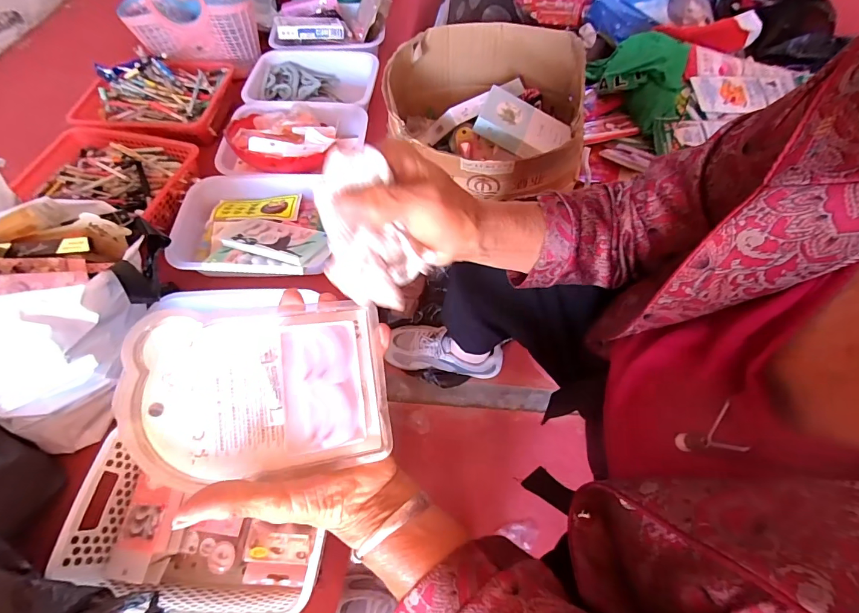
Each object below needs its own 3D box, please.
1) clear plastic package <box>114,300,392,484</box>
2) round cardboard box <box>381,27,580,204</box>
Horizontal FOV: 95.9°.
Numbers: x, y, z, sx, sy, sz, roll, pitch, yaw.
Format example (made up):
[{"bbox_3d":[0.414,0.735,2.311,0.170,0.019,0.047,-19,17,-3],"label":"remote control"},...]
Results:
[{"bbox_3d":[-0.102,0.051,0.239,0.145,0.013,0.099,-4,81,-17],"label":"clear plastic package"},{"bbox_3d":[0.106,-0.371,0.779,0.366,0.181,0.389,-1,60,2],"label":"round cardboard box"}]

